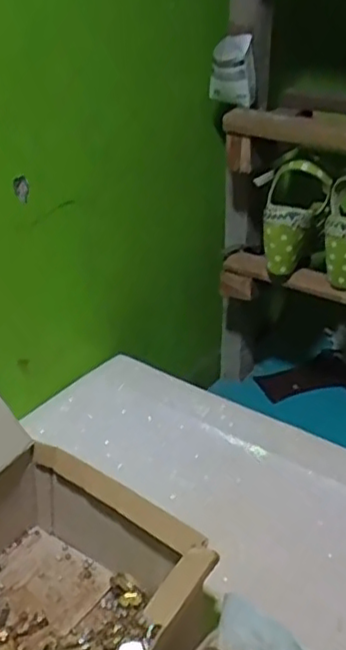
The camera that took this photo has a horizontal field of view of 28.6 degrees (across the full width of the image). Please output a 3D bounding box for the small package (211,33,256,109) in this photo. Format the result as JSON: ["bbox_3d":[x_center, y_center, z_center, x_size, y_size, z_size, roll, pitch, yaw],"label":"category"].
[{"bbox_3d":[0.079,-0.331,0.882,0.057,0.083,0.038,3,30,4],"label":"small package"}]

